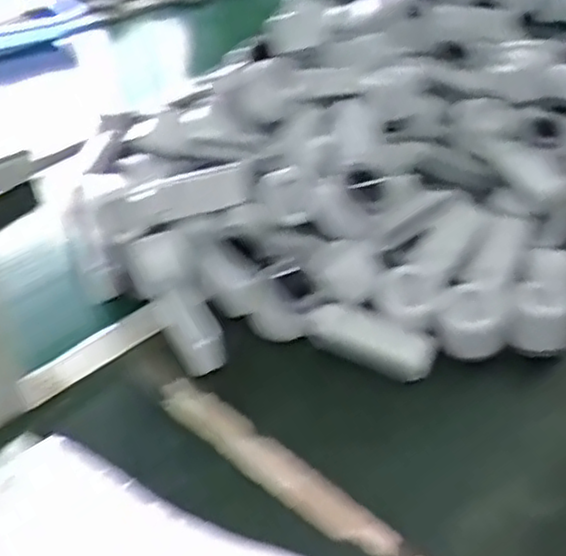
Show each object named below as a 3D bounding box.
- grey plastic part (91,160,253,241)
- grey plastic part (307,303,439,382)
[{"bbox_3d":[-0.105,-0.086,0.725,0.157,0.032,0.048,-19,45,-23],"label":"grey plastic part"},{"bbox_3d":[0.084,0.056,0.667,0.115,0.032,0.043,17,42,16],"label":"grey plastic part"}]

